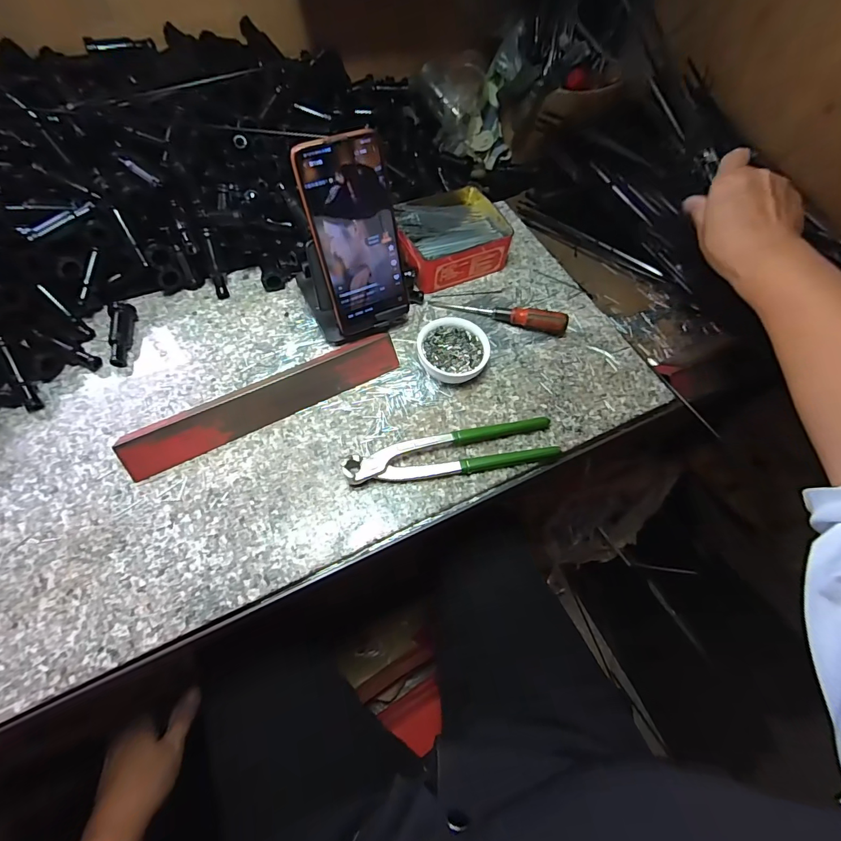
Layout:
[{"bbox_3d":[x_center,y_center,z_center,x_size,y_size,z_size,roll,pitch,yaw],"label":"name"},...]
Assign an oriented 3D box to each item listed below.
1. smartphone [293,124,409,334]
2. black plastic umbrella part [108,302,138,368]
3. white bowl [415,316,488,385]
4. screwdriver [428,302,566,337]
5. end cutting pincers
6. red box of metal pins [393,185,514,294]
[{"bbox_3d":[-0.057,-0.162,0.393,0.076,0.166,0.008,-26,42,-17],"label":"smartphone"},{"bbox_3d":[-0.297,-0.086,0.426,0.020,0.024,0.067,-11,63,-10],"label":"black plastic umbrella part"},{"bbox_3d":[0.033,-0.068,0.441,0.070,0.026,0.074,2,61,-3],"label":"white bowl"},{"bbox_3d":[0.088,-0.120,0.473,0.152,0.029,0.019,16,62,4],"label":"screwdriver"},{"bbox_3d":[0.030,0.030,0.397,0.196,0.017,0.041,-10,63,-9],"label":"end cutting pincers"},{"bbox_3d":[0.031,-0.218,0.510,0.130,0.049,0.107,-24,66,-16],"label":"red box of metal pins"}]

